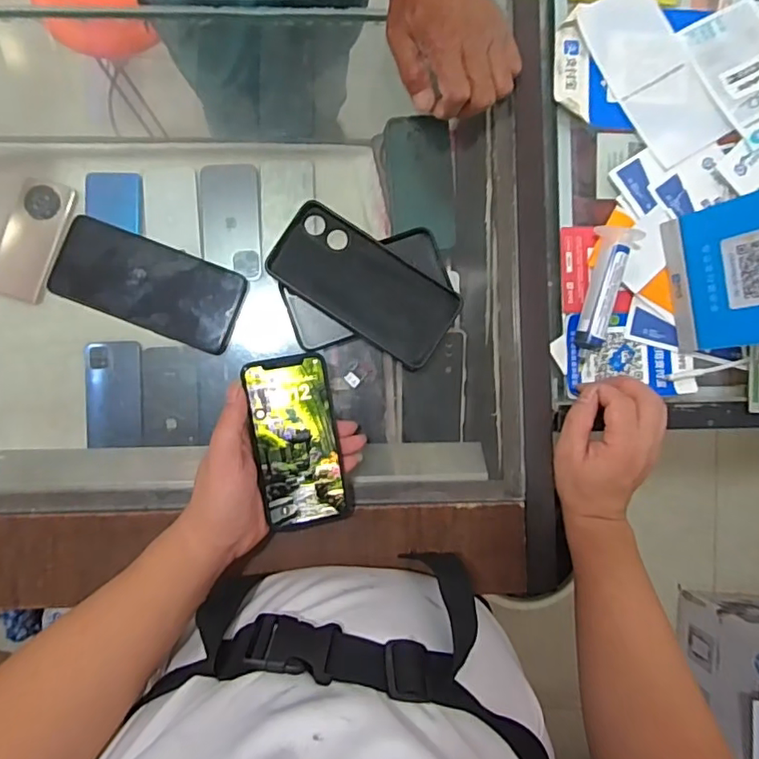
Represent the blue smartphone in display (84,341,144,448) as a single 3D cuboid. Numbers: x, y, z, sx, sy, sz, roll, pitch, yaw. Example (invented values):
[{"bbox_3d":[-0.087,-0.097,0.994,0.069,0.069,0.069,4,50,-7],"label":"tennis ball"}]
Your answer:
[{"bbox_3d":[-0.369,0.020,0.774,0.082,0.013,0.145,-3,88,-3],"label":"blue smartphone in display"}]

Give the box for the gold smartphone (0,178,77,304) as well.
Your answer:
[{"bbox_3d":[-0.474,-0.190,0.753,0.078,0.017,0.165,19,88,-2],"label":"gold smartphone"}]

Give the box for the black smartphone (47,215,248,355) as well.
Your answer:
[{"bbox_3d":[-0.204,-0.084,0.490,0.163,0.010,0.074,21,87,-2],"label":"black smartphone"}]

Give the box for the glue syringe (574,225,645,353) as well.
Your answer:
[{"bbox_3d":[0.202,-0.083,0.501,0.031,0.019,0.109,17,88,-2],"label":"glue syringe"}]

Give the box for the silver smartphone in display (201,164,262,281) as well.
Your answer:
[{"bbox_3d":[-0.205,-0.219,0.769,0.078,0.007,0.156,-3,88,-3],"label":"silver smartphone in display"}]

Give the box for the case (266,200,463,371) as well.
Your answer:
[{"bbox_3d":[-0.014,-0.084,0.491,0.164,0.010,0.080,33,87,-1],"label":"case"}]

